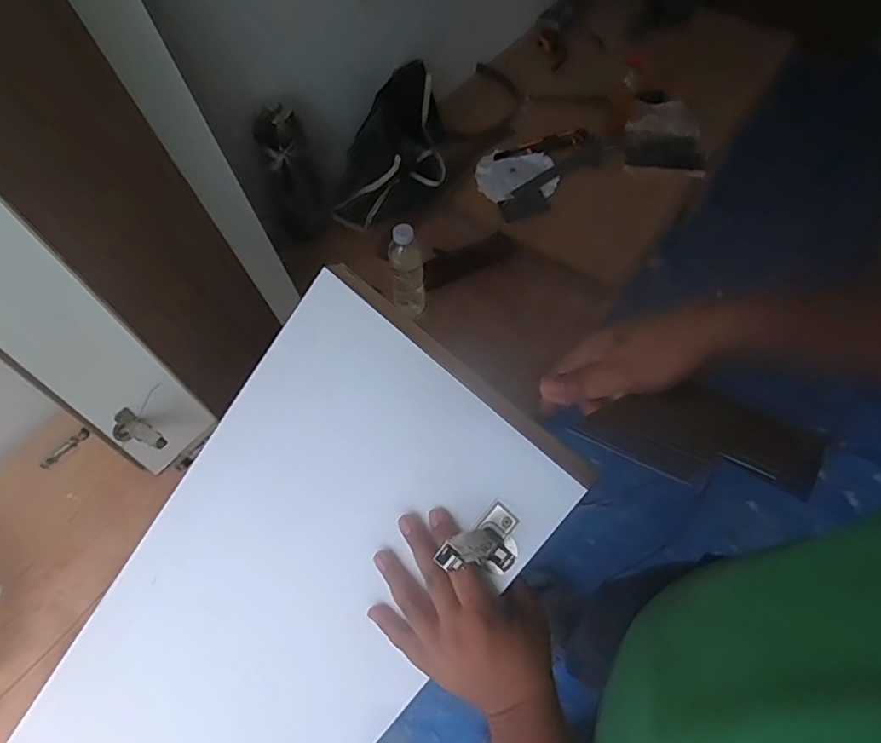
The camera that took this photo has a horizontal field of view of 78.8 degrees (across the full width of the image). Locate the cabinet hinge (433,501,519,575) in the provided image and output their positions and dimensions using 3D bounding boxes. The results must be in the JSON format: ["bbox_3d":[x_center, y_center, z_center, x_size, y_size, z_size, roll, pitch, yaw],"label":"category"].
[{"bbox_3d":[0.029,0.128,0.396,0.043,0.077,0.042,-46,64,18],"label":"cabinet hinge"}]

